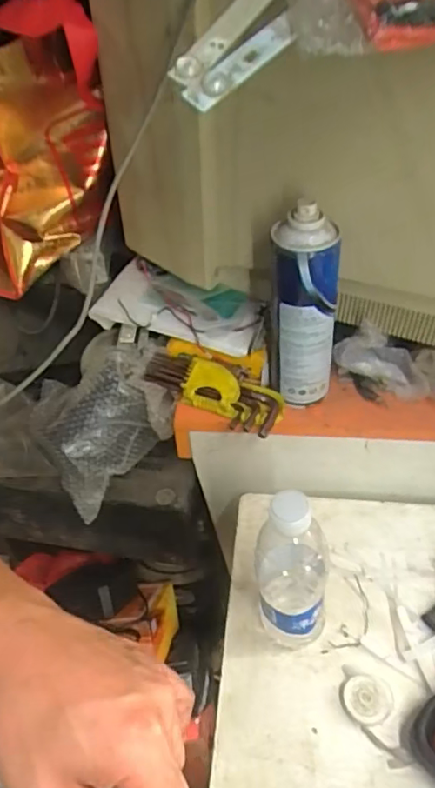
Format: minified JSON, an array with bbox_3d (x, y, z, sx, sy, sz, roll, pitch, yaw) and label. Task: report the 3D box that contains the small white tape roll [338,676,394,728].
[{"bbox_3d":[0.136,0.278,0.513,0.045,0.013,0.039,-7,46,-1],"label":"small white tape roll"}]

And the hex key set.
[{"bbox_3d":[-0.004,-0.006,0.645,0.163,0.032,0.053,26,91,23],"label":"hex key set"}]

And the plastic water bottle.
[{"bbox_3d":[0.065,0.159,0.498,0.059,0.216,0.067,-1,46,6],"label":"plastic water bottle"}]

